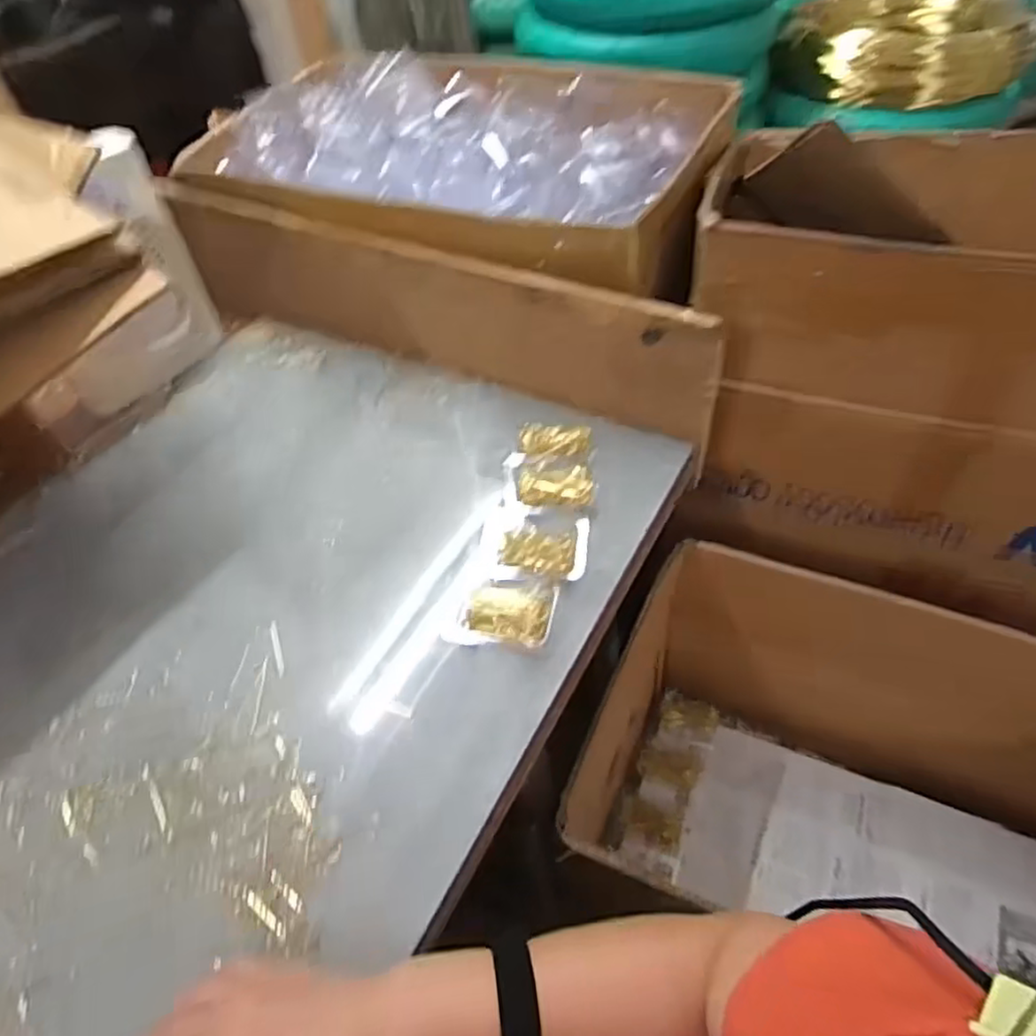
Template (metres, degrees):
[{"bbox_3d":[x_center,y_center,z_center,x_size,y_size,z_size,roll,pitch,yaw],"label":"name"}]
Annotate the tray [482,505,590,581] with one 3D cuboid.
[{"bbox_3d":[0.015,0.025,0.615,0.094,0.026,0.077,4,51,9],"label":"tray"}]

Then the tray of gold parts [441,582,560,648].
[{"bbox_3d":[-0.012,0.082,0.571,0.085,0.017,0.063,4,51,9],"label":"tray of gold parts"}]

